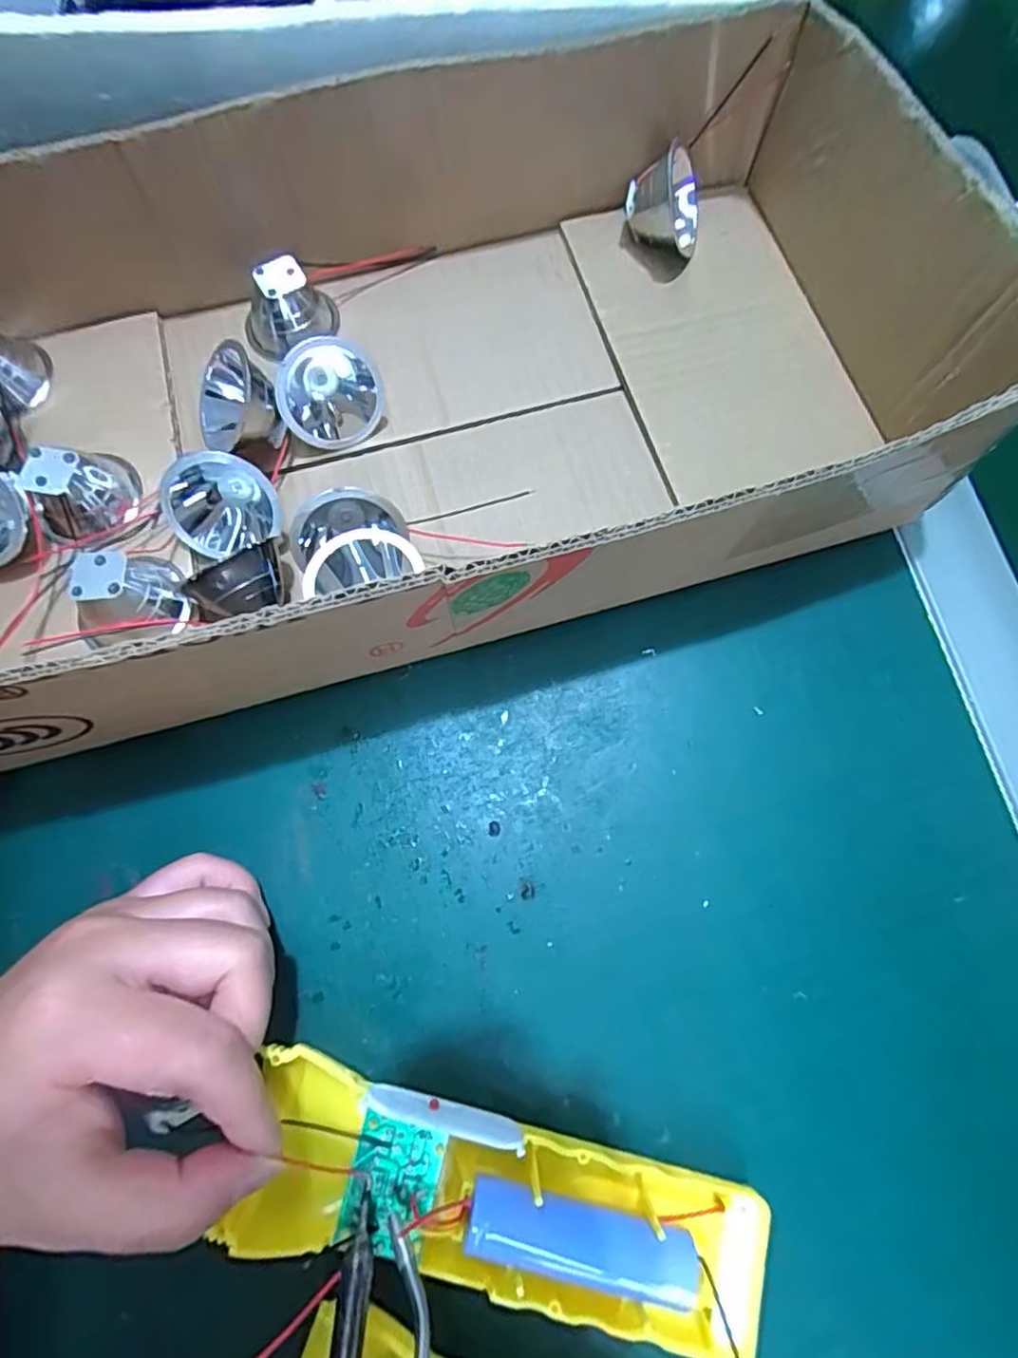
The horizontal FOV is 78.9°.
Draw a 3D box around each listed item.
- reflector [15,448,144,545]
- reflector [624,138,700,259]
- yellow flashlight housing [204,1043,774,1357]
[{"bbox_3d":[-0.175,-0.078,0.255,0.035,0.030,0.035,3,74,2],"label":"reflector"},{"bbox_3d":[0.073,-0.222,0.286,0.035,0.040,0.031,10,74,4],"label":"reflector"},{"bbox_3d":[-0.002,0.160,0.185,0.159,0.029,0.047,14,75,3],"label":"yellow flashlight housing"}]

